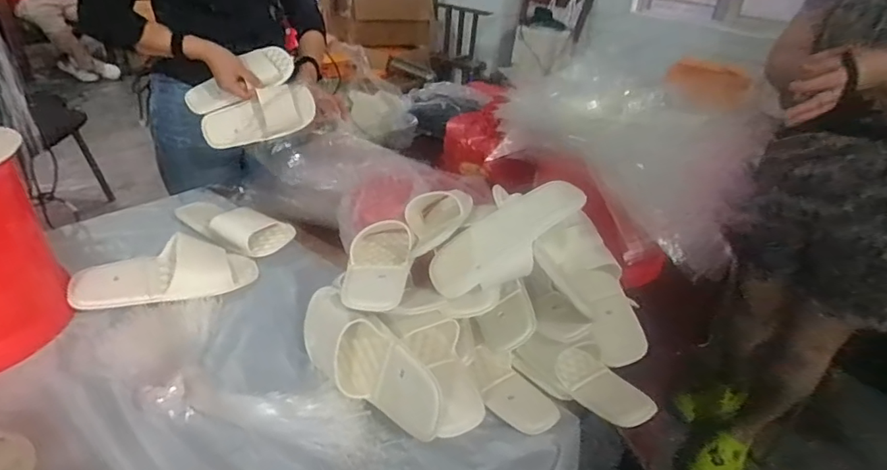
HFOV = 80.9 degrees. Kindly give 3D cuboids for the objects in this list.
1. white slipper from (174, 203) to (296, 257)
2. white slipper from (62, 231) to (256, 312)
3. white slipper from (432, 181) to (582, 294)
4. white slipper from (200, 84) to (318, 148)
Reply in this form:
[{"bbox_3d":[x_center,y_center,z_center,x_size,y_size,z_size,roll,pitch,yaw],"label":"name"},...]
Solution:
[{"bbox_3d":[-0.418,-0.025,1.013,0.257,0.054,0.106,18,33,19],"label":"white slipper"},{"bbox_3d":[-0.448,0.062,0.847,0.264,0.070,0.112,-9,34,-25],"label":"white slipper"},{"bbox_3d":[0.093,0.005,0.722,0.244,0.089,0.054,-35,7,-12],"label":"white slipper"},{"bbox_3d":[-0.391,-0.250,1.114,0.235,0.104,0.058,-23,10,-10],"label":"white slipper"}]

